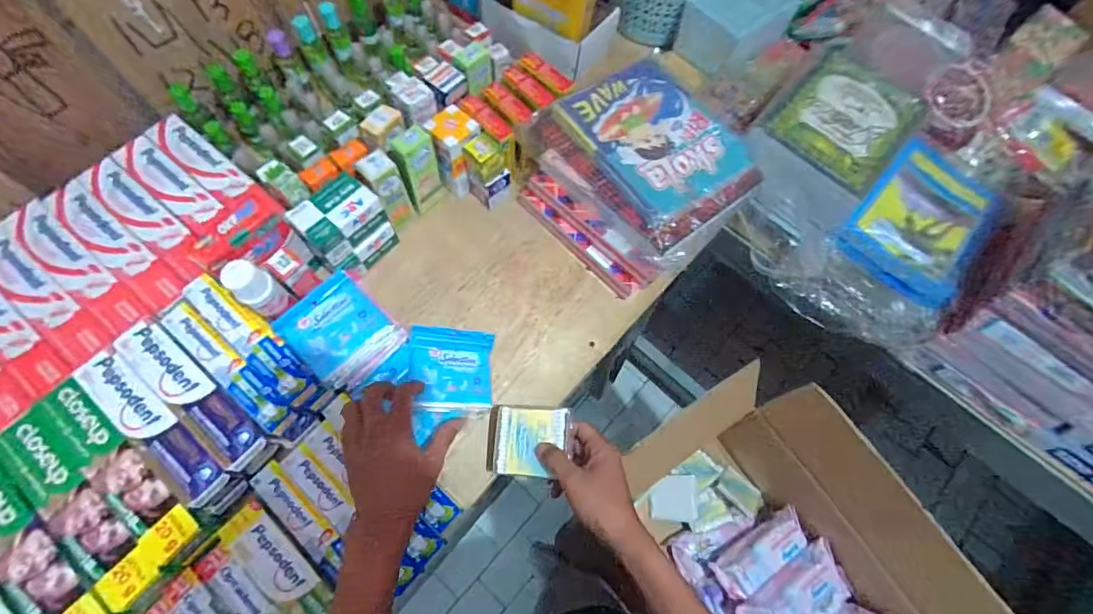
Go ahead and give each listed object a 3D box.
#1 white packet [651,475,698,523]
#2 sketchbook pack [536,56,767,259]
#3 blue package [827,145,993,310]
[{"bbox_3d":[0.219,0.328,0.848,0.081,0.007,0.073,-9,73,29],"label":"white packet"},{"bbox_3d":[0.132,-0.201,0.625,0.197,0.043,0.242,-37,74,-15],"label":"sketchbook pack"},{"bbox_3d":[0.475,-0.124,0.616,0.145,0.029,0.227,37,71,12],"label":"blue package"}]

